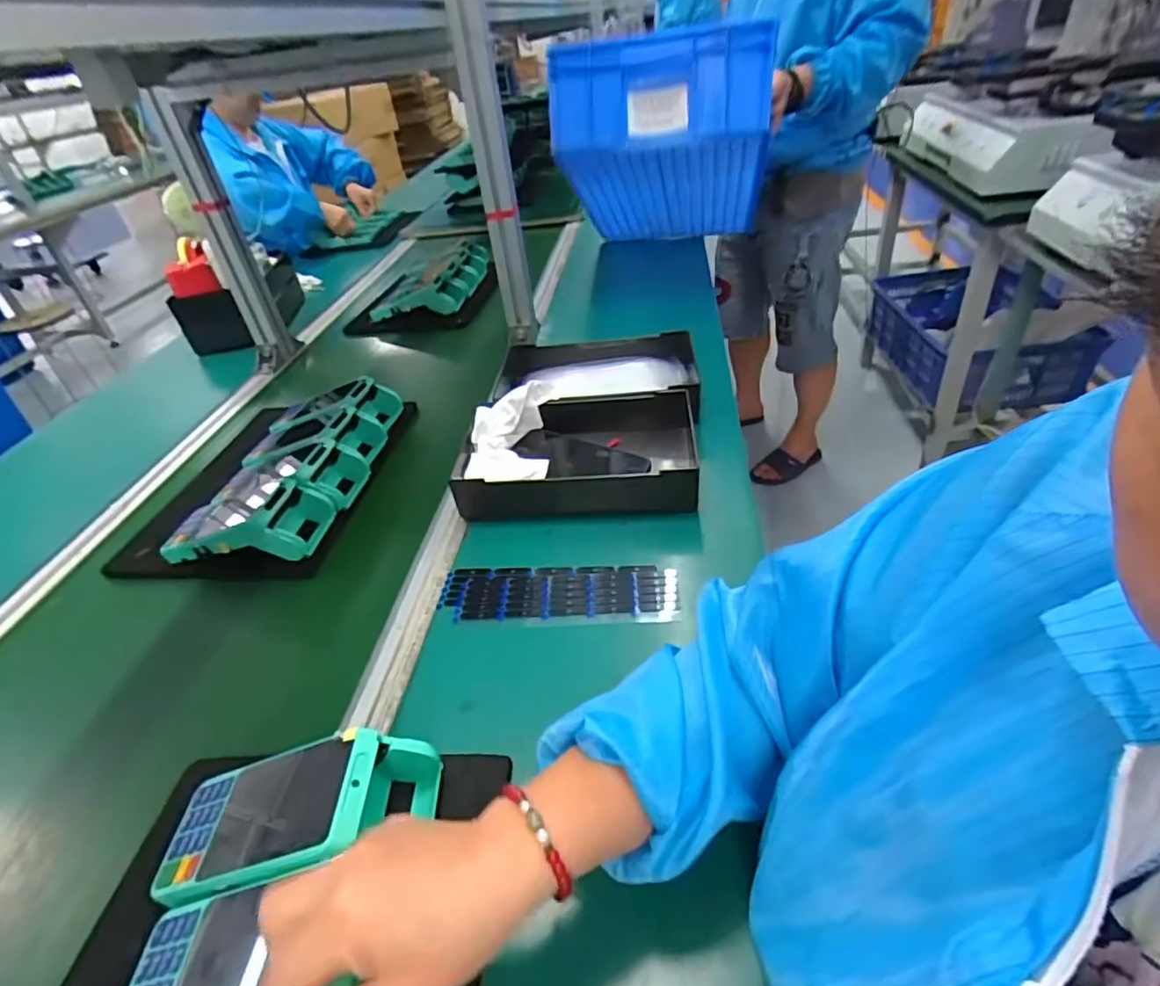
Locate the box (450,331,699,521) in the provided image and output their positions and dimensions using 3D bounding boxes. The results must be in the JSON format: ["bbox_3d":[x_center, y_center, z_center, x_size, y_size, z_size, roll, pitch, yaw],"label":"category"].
[{"bbox_3d":[0.009,-0.097,0.735,0.263,0.066,0.317,-1,35,3],"label":"box"}]

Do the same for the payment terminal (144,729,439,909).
[{"bbox_3d":[-0.179,0.197,0.384,0.166,0.065,0.089,-4,35,0],"label":"payment terminal"}]

